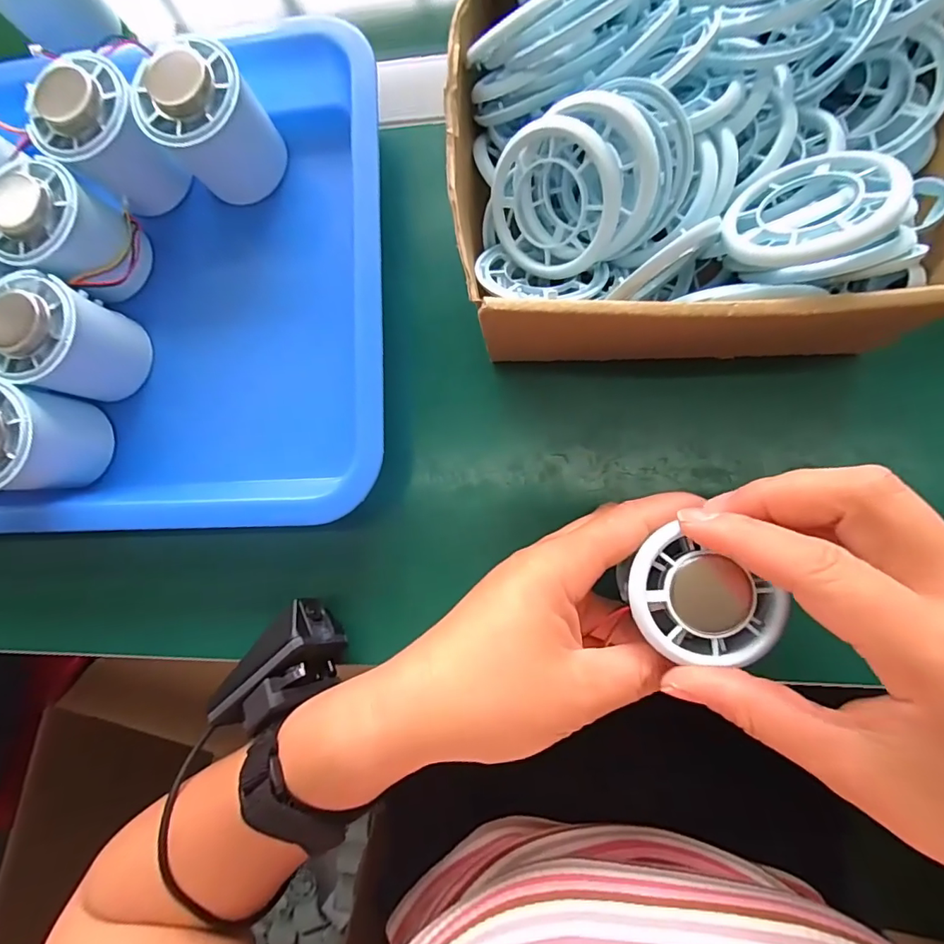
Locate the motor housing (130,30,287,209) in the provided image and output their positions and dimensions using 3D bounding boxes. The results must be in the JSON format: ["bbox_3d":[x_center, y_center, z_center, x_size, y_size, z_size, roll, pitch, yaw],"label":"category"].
[{"bbox_3d":[-0.133,-0.180,0.262,0.051,0.072,0.052,-1,85,7],"label":"motor housing"}]

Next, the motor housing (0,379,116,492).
[{"bbox_3d":[-0.228,-0.015,0.258,0.054,0.065,0.054,9,86,8],"label":"motor housing"}]

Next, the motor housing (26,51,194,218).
[{"bbox_3d":[-0.187,-0.173,0.260,0.051,0.057,0.053,-1,85,7],"label":"motor housing"}]

